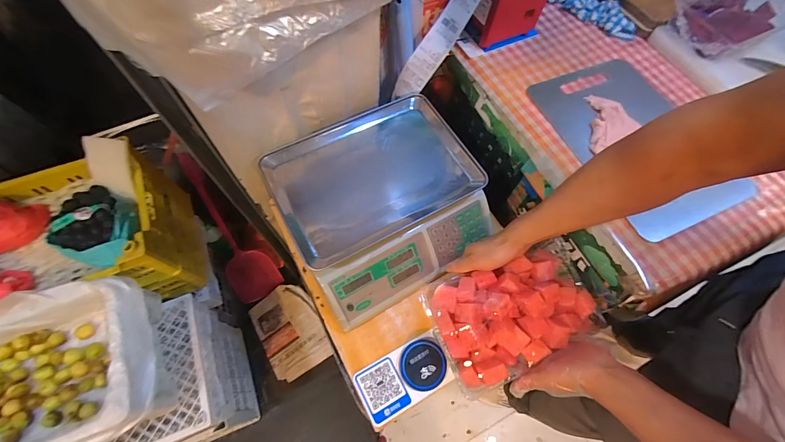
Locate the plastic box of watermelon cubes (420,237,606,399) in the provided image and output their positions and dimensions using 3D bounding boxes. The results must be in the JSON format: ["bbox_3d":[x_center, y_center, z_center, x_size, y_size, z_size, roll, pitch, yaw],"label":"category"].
[{"bbox_3d":[0.196,0.141,0.548,0.256,0.093,0.177,-19,67,-11],"label":"plastic box of watermelon cubes"}]

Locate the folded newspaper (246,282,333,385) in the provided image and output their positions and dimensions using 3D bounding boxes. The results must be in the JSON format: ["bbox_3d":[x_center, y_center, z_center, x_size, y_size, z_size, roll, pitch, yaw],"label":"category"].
[{"bbox_3d":[-0.348,0.365,1.123,0.183,0.049,0.287,-28,69,-14],"label":"folded newspaper"}]

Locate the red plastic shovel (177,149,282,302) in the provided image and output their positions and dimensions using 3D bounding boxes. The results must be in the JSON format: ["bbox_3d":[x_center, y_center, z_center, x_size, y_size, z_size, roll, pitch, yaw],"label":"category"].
[{"bbox_3d":[-0.541,0.028,1.107,0.152,0.043,0.513,-26,106,-14],"label":"red plastic shovel"}]

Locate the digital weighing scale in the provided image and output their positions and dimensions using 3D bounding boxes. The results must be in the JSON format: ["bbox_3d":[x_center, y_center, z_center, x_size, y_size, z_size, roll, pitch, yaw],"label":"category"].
[{"bbox_3d":[-0.017,-0.039,0.609,0.337,0.107,0.315,-28,69,-14],"label":"digital weighing scale"}]

